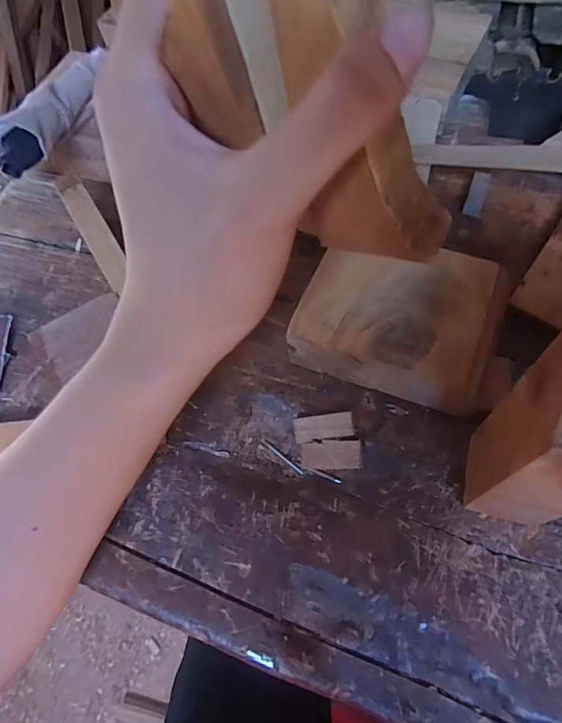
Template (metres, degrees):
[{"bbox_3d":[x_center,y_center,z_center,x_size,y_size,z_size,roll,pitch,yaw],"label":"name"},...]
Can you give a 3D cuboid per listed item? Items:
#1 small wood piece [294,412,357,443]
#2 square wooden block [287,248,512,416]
[{"bbox_3d":[0.024,0.036,0.244,0.032,0.008,0.013,-5,62,1],"label":"small wood piece"},{"bbox_3d":[0.067,-0.022,0.254,0.103,0.041,0.091,21,66,14],"label":"square wooden block"}]

